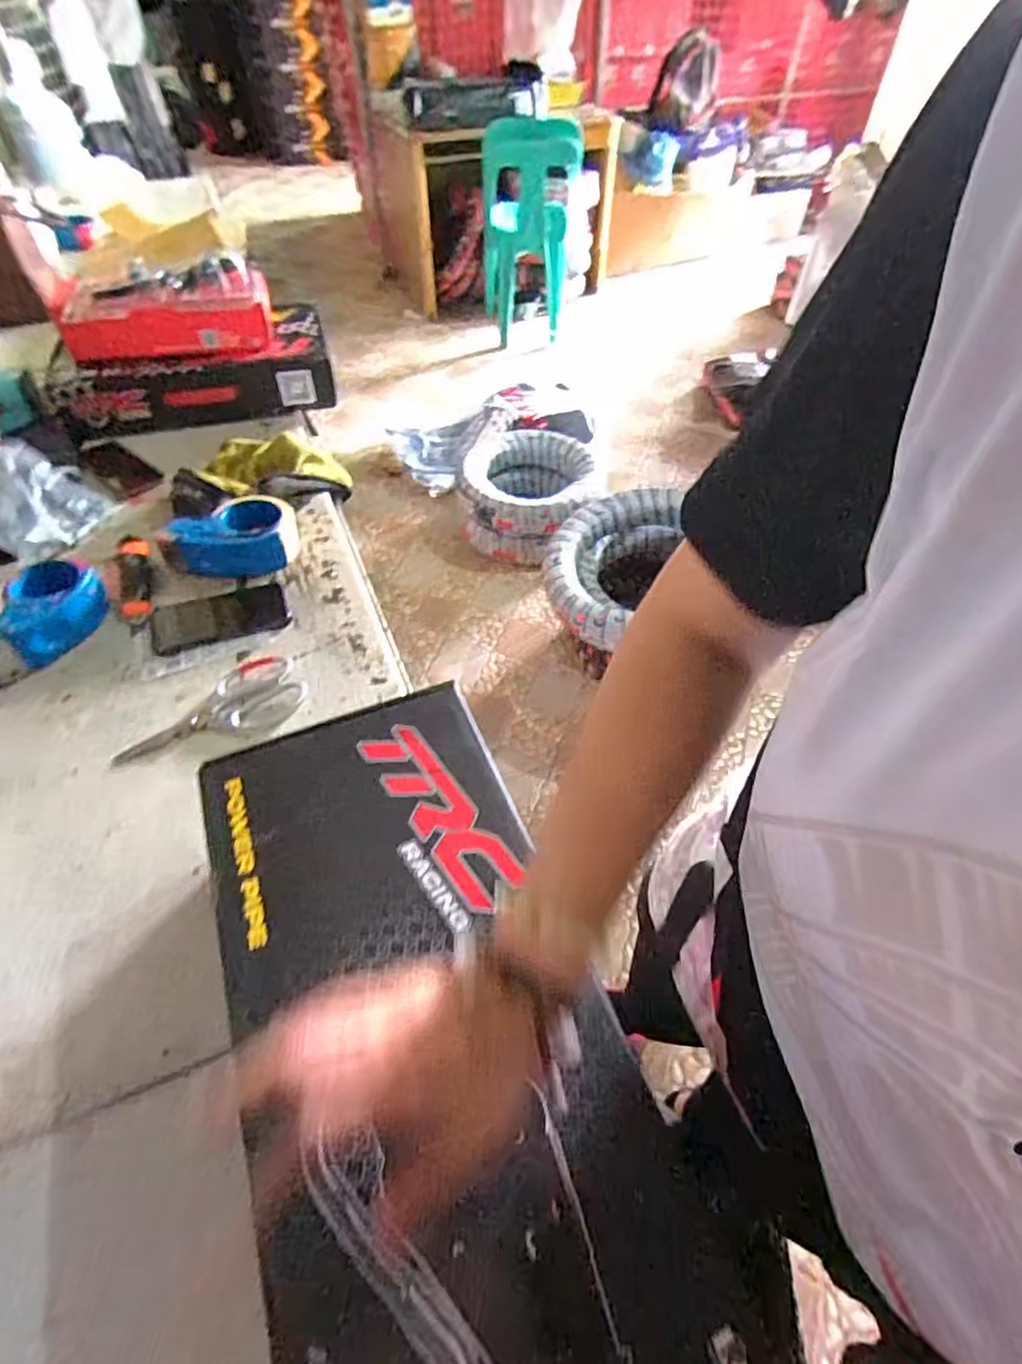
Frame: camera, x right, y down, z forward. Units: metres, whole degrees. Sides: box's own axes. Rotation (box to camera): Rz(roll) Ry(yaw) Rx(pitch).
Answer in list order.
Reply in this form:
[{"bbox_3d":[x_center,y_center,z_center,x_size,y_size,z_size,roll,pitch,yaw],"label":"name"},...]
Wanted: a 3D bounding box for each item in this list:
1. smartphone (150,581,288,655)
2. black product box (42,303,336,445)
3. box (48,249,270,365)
[{"bbox_3d":[-0.363,-0.084,0.775,0.160,0.017,0.086,-15,53,-12],"label":"smartphone"},{"bbox_3d":[-0.538,-0.527,1.074,0.433,0.104,0.167,-16,53,-13],"label":"black product box"},{"bbox_3d":[-0.567,-0.601,1.030,0.314,0.131,0.093,-11,52,-9],"label":"box"}]

